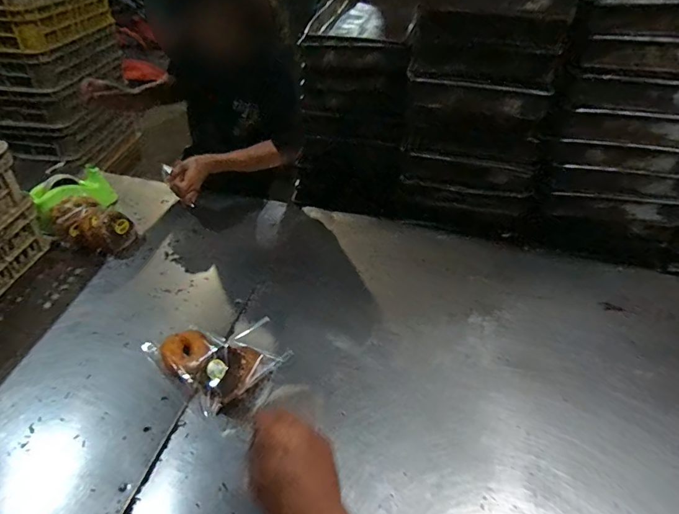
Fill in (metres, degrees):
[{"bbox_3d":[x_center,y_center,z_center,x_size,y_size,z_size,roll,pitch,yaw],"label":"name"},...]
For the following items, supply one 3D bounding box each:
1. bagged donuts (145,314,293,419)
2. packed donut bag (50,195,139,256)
[{"bbox_3d":[-0.245,0.178,0.839,0.250,0.073,0.147,29,46,27],"label":"bagged donuts"},{"bbox_3d":[-0.606,-0.067,1.095,0.172,0.088,0.107,16,42,14],"label":"packed donut bag"}]

